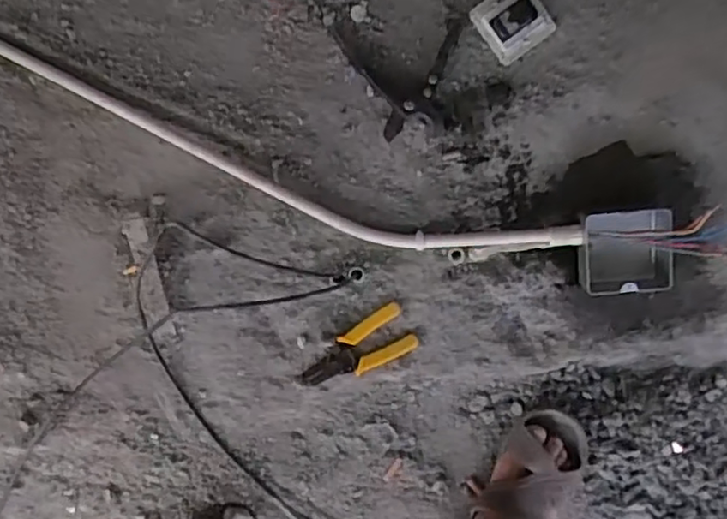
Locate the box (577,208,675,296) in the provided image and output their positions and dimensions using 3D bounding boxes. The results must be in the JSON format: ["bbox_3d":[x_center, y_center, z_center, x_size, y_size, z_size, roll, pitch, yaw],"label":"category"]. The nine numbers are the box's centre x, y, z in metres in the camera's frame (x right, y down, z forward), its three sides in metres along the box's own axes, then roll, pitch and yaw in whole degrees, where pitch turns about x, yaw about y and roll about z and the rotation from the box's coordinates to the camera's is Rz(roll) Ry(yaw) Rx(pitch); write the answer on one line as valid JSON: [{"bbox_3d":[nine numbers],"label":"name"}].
[{"bbox_3d":[0.324,-0.010,0.829,0.108,0.058,0.104,-4,92,2],"label":"box"}]

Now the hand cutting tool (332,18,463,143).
[{"bbox_3d":[0.049,-0.225,0.834,0.154,0.013,0.141,-6,92,2],"label":"hand cutting tool"}]

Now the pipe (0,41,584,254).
[{"bbox_3d":[-0.279,-0.181,0.815,1.132,0.068,0.103,20,93,1],"label":"pipe"}]

